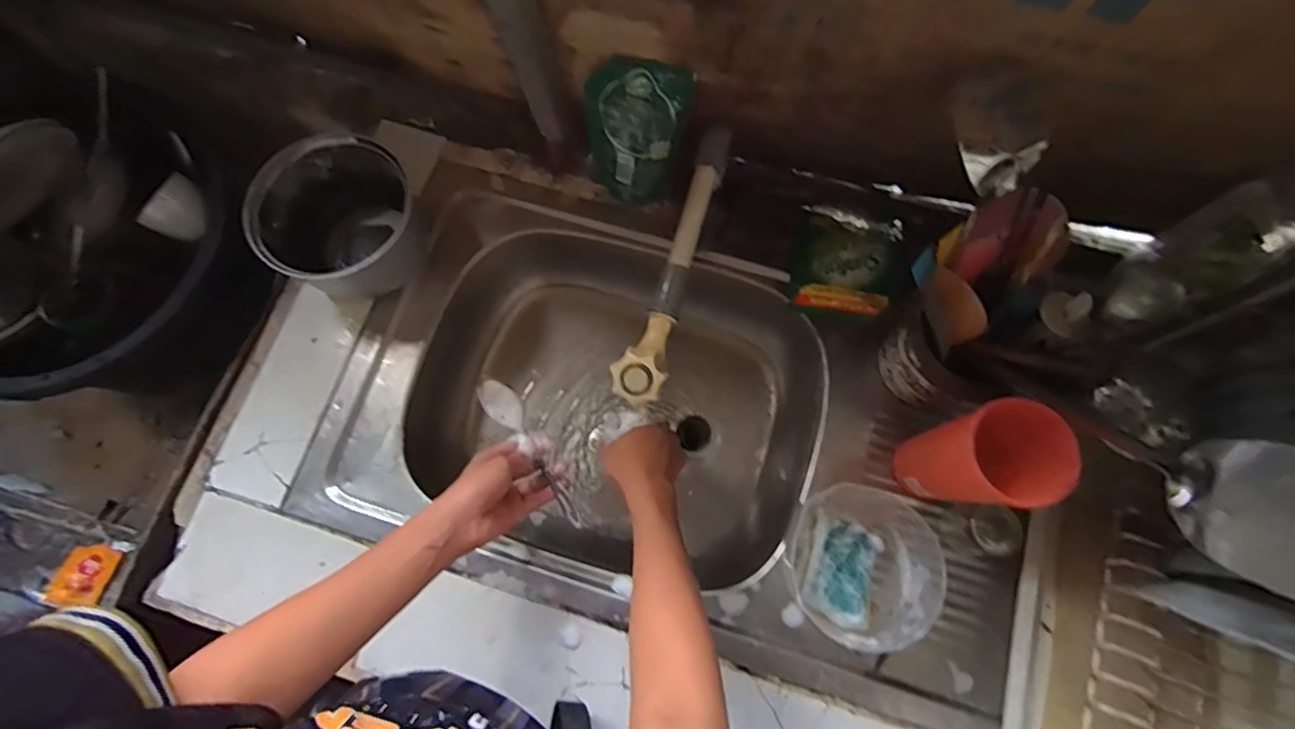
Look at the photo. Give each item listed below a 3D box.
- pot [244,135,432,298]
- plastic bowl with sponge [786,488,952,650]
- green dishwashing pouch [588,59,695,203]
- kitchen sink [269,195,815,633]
[{"bbox_3d":[-0.349,-0.162,0.673,0.158,0.105,0.171,0,75,1],"label":"pot"},{"bbox_3d":[0.219,0.197,0.586,0.142,0.060,0.153,19,76,6],"label":"plastic bowl with sponge"},{"bbox_3d":[-0.015,-0.265,0.666,0.108,0.186,0.032,21,55,2],"label":"green dishwashing pouch"},{"bbox_3d":[-0.071,0.049,0.742,0.533,0.137,0.425,18,76,5],"label":"kitchen sink"}]

